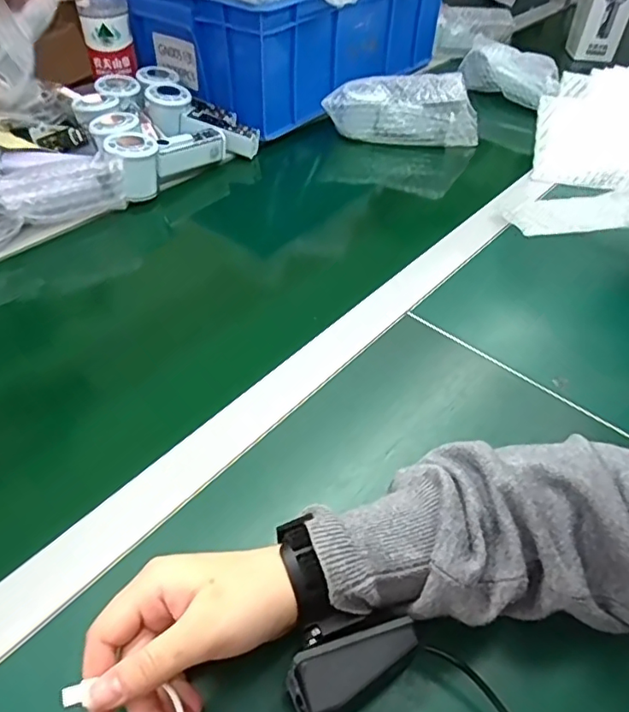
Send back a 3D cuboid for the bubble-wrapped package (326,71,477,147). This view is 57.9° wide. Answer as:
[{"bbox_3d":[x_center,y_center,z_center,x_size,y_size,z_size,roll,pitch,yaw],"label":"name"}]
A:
[{"bbox_3d":[0.124,-0.342,0.783,0.206,0.082,0.053,3,49,3],"label":"bubble-wrapped package"}]

